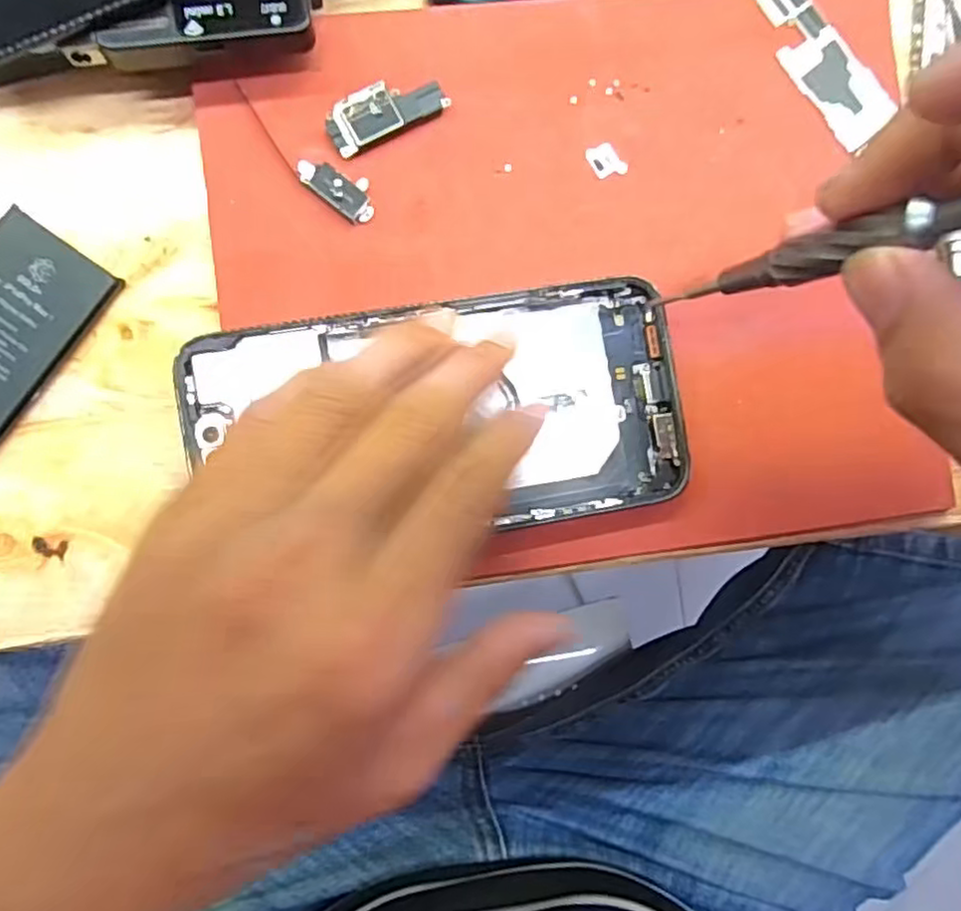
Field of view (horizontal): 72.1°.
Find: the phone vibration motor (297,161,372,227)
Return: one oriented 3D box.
[{"bbox_3d":[-0.047,-0.090,0.219,0.028,0.004,0.014,41,87,-3],"label":"phone vibration motor"}]

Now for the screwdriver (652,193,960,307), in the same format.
[{"bbox_3d":[0.080,-0.045,0.140,0.012,0.117,0.012,4,89,-23],"label":"screwdriver"}]

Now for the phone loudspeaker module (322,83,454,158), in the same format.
[{"bbox_3d":[-0.032,-0.116,0.221,0.040,0.004,0.017,-28,92,-4],"label":"phone loudspeaker module"}]

